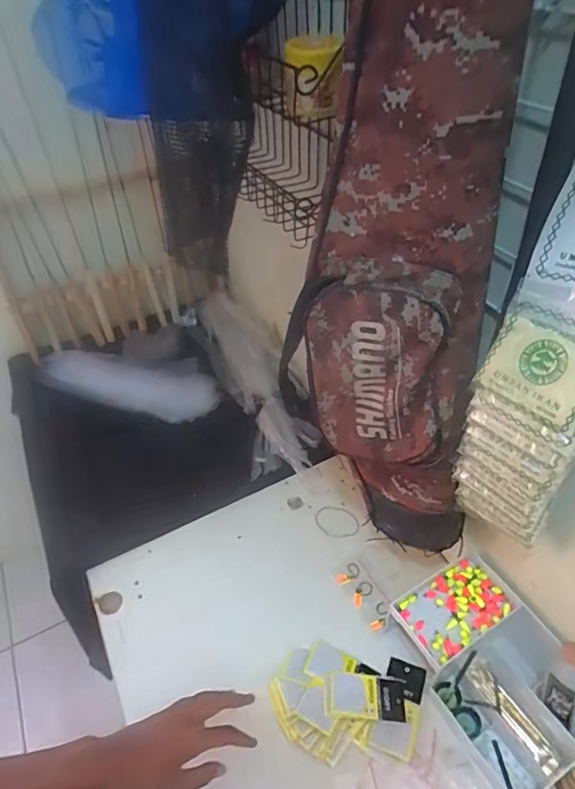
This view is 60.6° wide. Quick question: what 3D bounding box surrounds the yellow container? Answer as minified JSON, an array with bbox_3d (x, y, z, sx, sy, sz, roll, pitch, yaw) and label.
[{"bbox_3d":[0.026,-0.328,0.513,0.058,0.070,0.069,0,44,2],"label":"yellow container"}]

